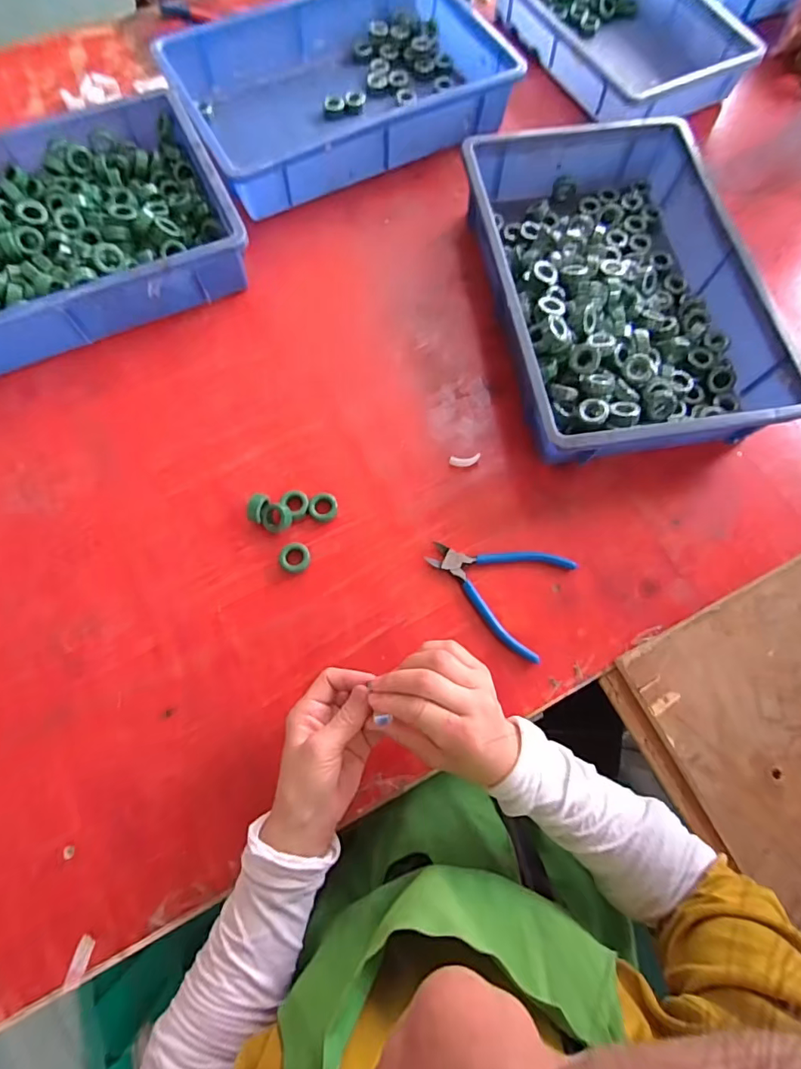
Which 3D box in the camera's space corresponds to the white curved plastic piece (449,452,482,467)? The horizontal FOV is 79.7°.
[{"bbox_3d":[0.074,-0.084,0.544,0.037,0.011,0.014,-6,73,-3],"label":"white curved plastic piece"}]

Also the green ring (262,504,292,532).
[{"bbox_3d":[-0.130,-0.018,0.508,0.031,0.009,0.029,-17,98,11],"label":"green ring"}]

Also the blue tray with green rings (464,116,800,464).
[{"bbox_3d":[0.252,-0.302,0.581,0.285,0.081,0.443,-9,73,-4],"label":"blue tray with green rings"}]

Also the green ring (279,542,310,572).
[{"bbox_3d":[-0.110,0.024,0.499,0.031,0.010,0.030,0,73,-1],"label":"green ring"}]

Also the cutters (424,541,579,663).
[{"bbox_3d":[0.100,0.047,0.502,0.141,0.010,0.113,29,75,8],"label":"cutters"}]

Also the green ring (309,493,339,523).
[{"bbox_3d":[-0.083,-0.029,0.520,0.029,0.009,0.031,0,73,-1],"label":"green ring"}]

